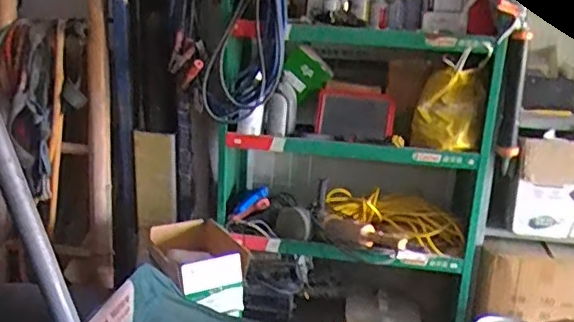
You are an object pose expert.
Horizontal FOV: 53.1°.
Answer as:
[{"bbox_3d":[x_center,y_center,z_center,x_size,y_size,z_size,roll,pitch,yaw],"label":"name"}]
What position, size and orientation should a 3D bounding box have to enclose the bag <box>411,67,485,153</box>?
[{"bbox_3d":[0.515,-0.167,1.841,0.206,0.248,0.094,5,18,11],"label":"bag"}]

